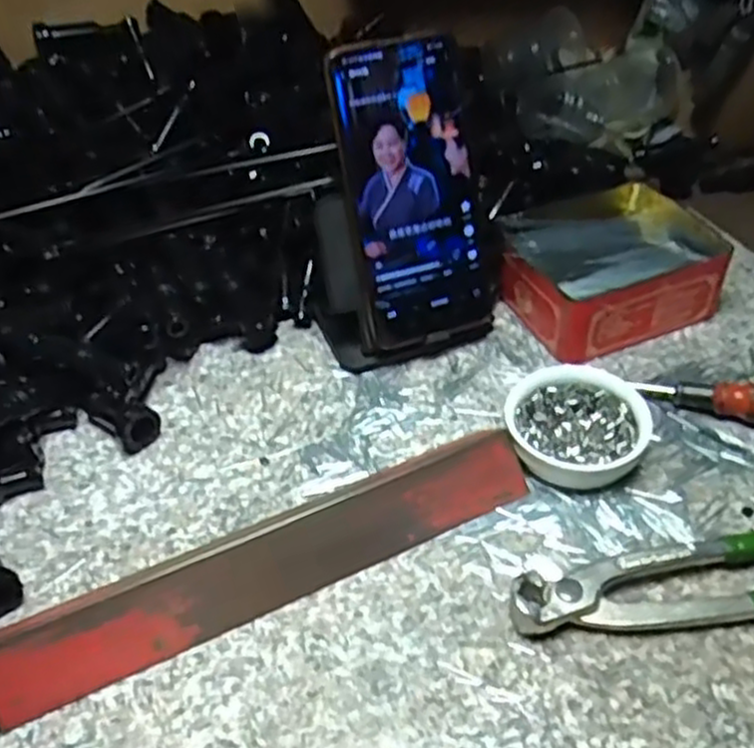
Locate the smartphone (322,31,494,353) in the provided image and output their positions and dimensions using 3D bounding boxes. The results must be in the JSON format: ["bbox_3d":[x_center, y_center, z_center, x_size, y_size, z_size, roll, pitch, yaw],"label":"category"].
[{"bbox_3d":[0.021,-0.101,0.441,0.079,0.164,0.009,-13,19,-11],"label":"smartphone"}]

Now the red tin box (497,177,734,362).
[{"bbox_3d":[0.146,-0.071,0.504,0.128,0.044,0.114,-18,44,-16],"label":"red tin box"}]

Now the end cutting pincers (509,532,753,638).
[{"bbox_3d":[0.159,0.089,0.353,0.200,0.019,0.047,-7,42,-5],"label":"end cutting pincers"}]

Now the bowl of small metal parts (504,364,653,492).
[{"bbox_3d":[0.105,0.028,0.413,0.070,0.029,0.064,-2,42,1],"label":"bowl of small metal parts"}]

